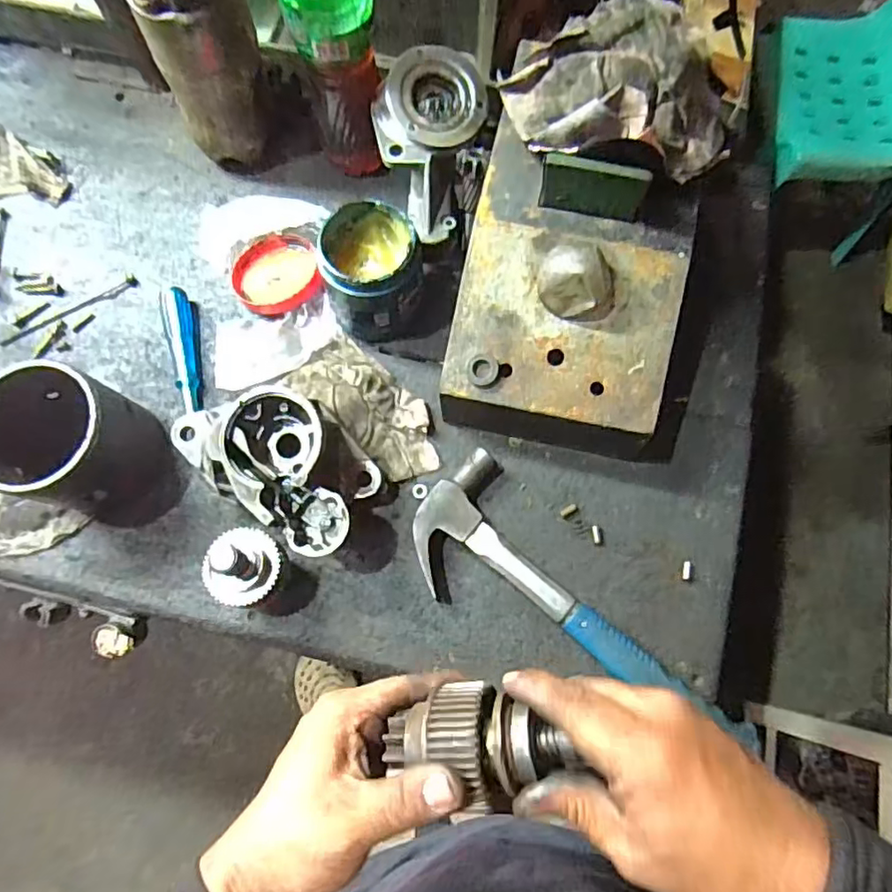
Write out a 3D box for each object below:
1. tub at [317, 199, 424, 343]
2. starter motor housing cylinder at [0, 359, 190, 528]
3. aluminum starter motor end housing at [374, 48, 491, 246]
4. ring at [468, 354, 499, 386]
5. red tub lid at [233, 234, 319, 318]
[{"bbox_3d":[-0.066,-0.159,0.572,0.095,0.083,0.101,-17,75,-3],"label":"tub"},{"bbox_3d":[-0.309,0.001,0.529,0.127,0.113,0.103,20,76,7],"label":"starter motor housing cylinder"},{"bbox_3d":[-0.018,-0.285,0.602,0.106,0.087,0.166,-3,96,-8],"label":"aluminum starter motor end housing"},{"bbox_3d":[0.031,-0.063,0.508,0.026,0.004,0.026,2,96,19],"label":"ring"},{"bbox_3d":[-0.172,-0.175,0.623,0.085,0.021,0.088,-1,75,2],"label":"red tub lid"}]

